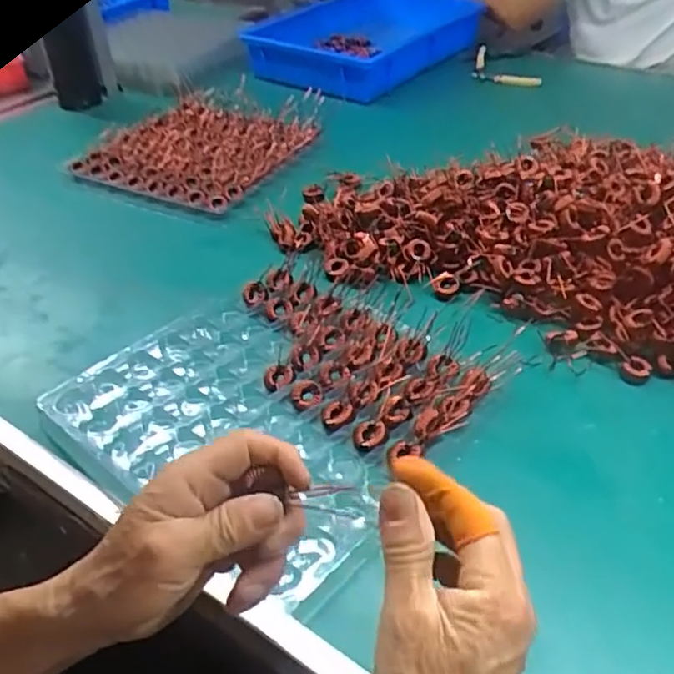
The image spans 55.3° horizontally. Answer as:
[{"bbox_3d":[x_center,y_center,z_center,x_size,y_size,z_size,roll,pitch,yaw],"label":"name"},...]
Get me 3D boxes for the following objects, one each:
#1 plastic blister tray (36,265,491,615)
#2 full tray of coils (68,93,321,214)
[{"bbox_3d":[-0.054,0.052,0.540,0.280,0.015,0.267,29,48,30],"label":"plastic blister tray"},{"bbox_3d":[-0.194,-0.263,0.883,0.245,0.040,0.222,17,43,20],"label":"full tray of coils"}]

